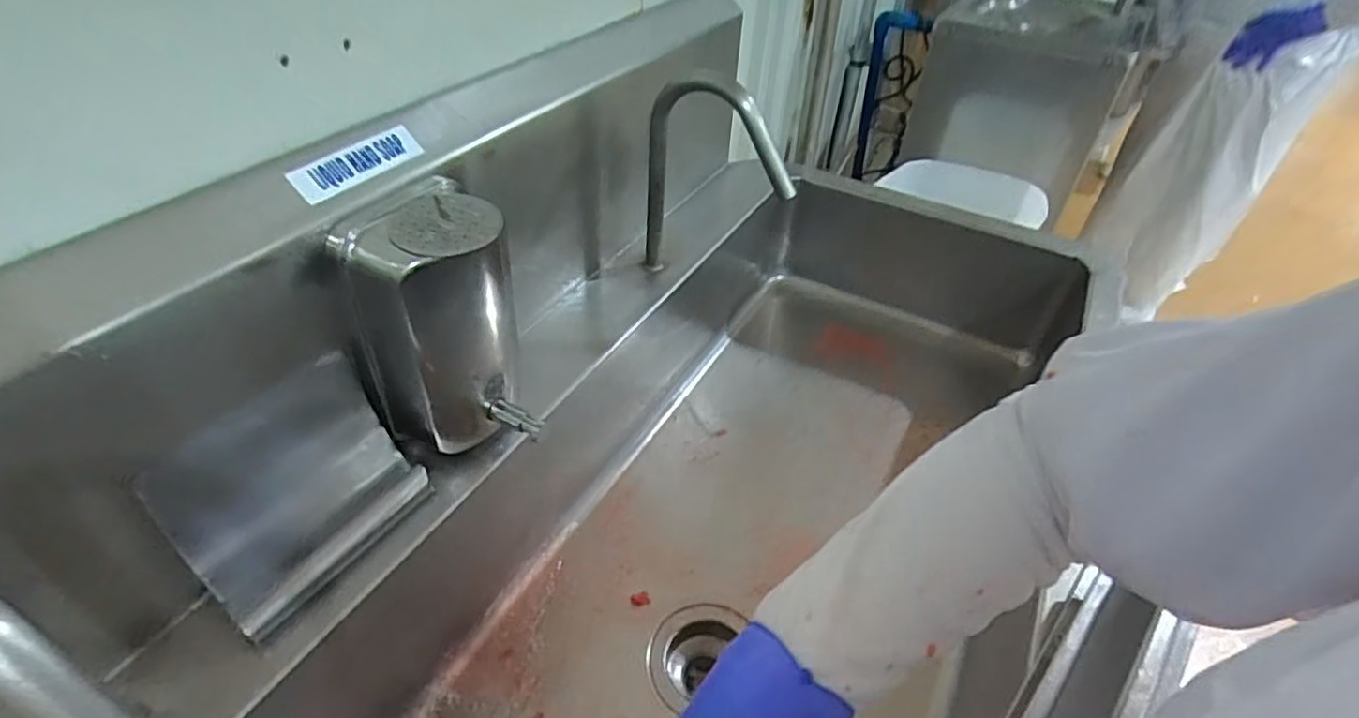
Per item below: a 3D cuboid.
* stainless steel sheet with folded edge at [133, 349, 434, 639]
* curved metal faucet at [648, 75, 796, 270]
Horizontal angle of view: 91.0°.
[{"bbox_3d":[-0.262,0.089,0.465,0.063,0.119,0.149,24,46,22],"label":"stainless steel sheet with folded edge"},{"bbox_3d":[0.039,-0.180,0.711,0.170,0.225,0.035,22,45,20],"label":"curved metal faucet"}]

